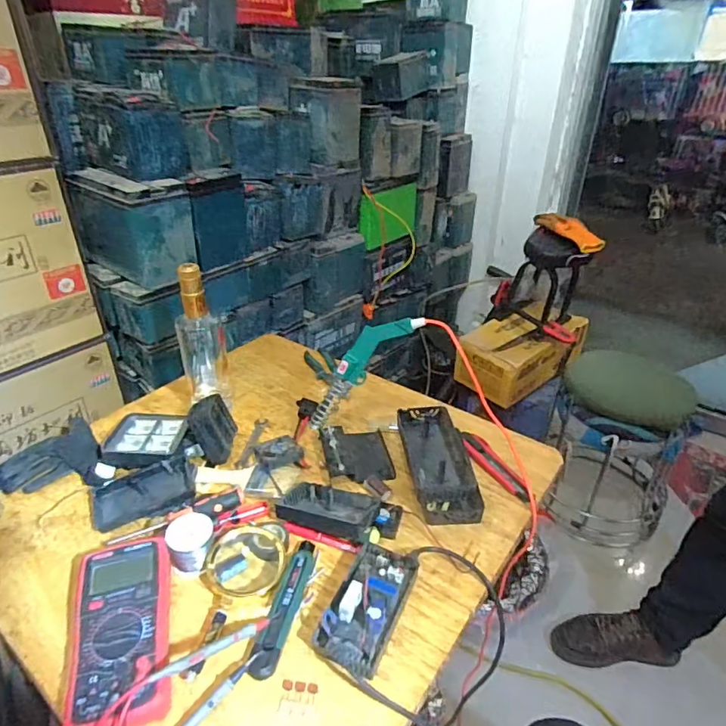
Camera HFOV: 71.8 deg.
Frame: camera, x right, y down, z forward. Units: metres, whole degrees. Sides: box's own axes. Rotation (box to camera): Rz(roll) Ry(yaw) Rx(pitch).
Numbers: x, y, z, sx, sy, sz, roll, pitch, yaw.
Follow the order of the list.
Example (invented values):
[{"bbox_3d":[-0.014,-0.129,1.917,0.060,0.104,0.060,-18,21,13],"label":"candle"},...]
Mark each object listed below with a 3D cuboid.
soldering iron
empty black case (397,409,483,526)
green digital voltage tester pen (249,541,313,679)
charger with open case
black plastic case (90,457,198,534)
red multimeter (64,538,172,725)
[{"bbox_3d":[-0.009,0.006,0.742,0.053,0.230,0.033,31,20,-28],"label":"soldering iron"},{"bbox_3d":[0.110,0.144,0.737,0.088,0.051,0.192,-4,32,-7],"label":"empty black case"},{"bbox_3d":[-0.086,0.270,0.569,0.024,0.015,0.164,7,32,10],"label":"green digital voltage tester pen"},{"bbox_3d":[0.005,0.263,0.551,0.070,0.051,0.141,14,34,21],"label":"charger with open case"},{"bbox_3d":[-0.301,0.183,0.691,0.134,0.030,0.068,-20,50,-7],"label":"black plastic case"},{"bbox_3d":[-0.246,0.276,0.515,0.092,0.049,0.195,-10,33,-16],"label":"red multimeter"}]

